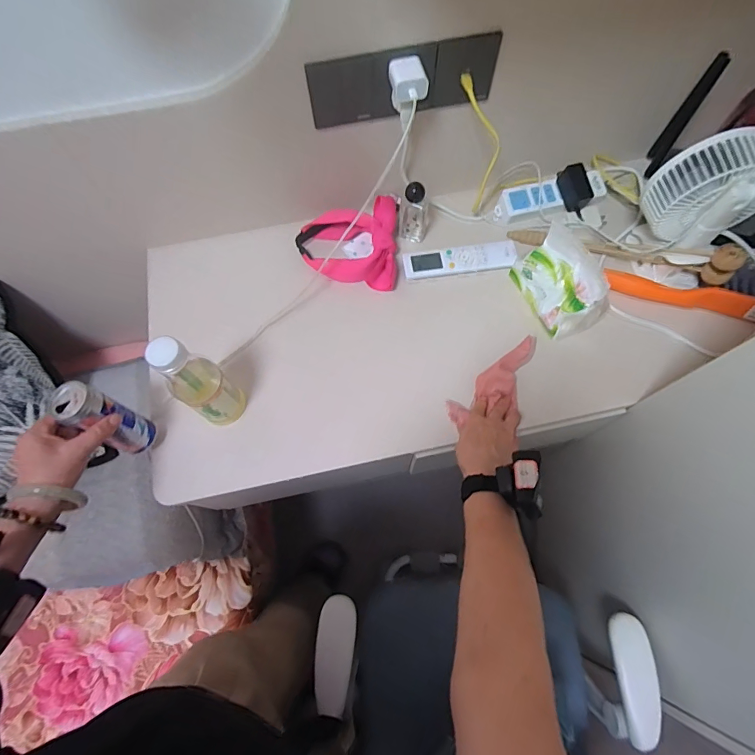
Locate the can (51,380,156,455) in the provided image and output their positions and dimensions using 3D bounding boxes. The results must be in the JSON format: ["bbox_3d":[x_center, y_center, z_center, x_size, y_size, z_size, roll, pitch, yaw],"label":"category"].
[{"bbox_3d":[-0.353,0.055,0.562,0.050,0.132,0.052,-7,58,11],"label":"can"}]

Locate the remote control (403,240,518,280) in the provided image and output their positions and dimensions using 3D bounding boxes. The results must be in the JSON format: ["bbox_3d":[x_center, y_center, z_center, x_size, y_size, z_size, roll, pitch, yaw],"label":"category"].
[{"bbox_3d":[0.140,-0.197,0.724,0.186,0.020,0.048,-6,68,-1],"label":"remote control"}]

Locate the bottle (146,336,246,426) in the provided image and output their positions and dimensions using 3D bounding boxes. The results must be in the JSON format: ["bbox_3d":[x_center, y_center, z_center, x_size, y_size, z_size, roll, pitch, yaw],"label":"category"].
[{"bbox_3d":[-0.232,0.009,0.558,0.055,0.202,0.060,0,68,1],"label":"bottle"}]

